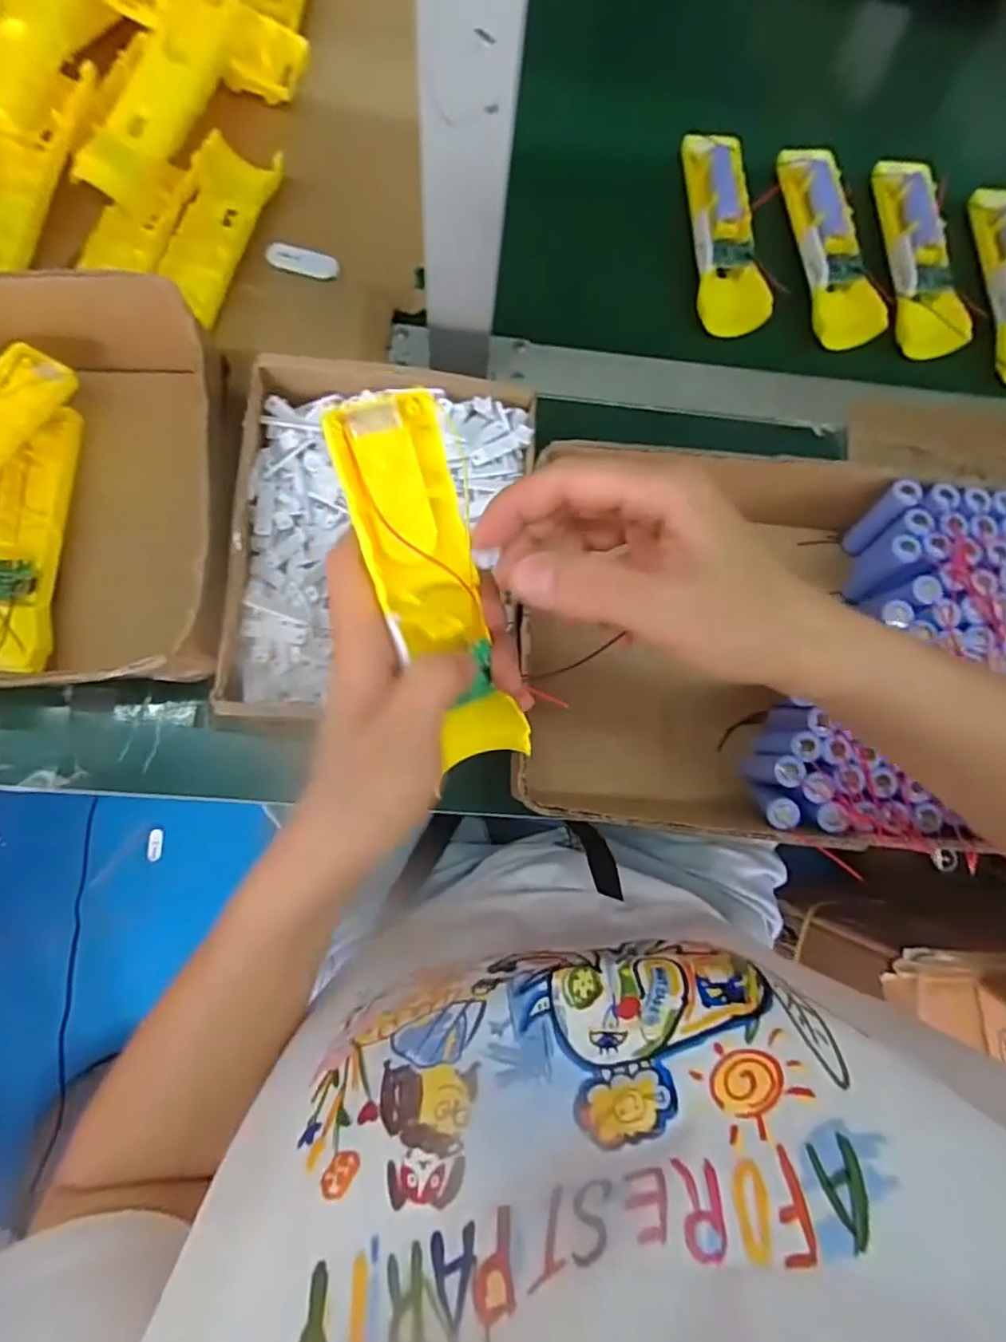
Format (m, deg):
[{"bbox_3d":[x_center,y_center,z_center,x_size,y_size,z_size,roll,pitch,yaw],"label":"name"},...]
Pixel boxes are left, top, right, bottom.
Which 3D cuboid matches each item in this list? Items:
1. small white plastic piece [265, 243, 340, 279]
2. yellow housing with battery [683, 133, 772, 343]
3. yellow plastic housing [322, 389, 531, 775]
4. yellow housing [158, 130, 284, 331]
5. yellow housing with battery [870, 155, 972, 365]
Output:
[{"bbox_3d":[-0.143,-0.293,0.451,0.049,0.007,0.018,9,81,-3],"label":"small white plastic piece"},{"bbox_3d":[0.166,-0.331,0.472,0.049,0.022,0.160,-3,82,-4],"label":"yellow housing with battery"},{"bbox_3d":[-0.025,-0.030,0.259,0.044,0.021,0.157,-19,109,-6],"label":"yellow plastic housing"},{"bbox_3d":[-0.199,-0.303,0.431,0.050,0.017,0.122,21,81,-1],"label":"yellow housing"},{"bbox_3d":[0.318,-0.320,0.484,0.044,0.029,0.166,-4,82,-4],"label":"yellow housing with battery"}]

